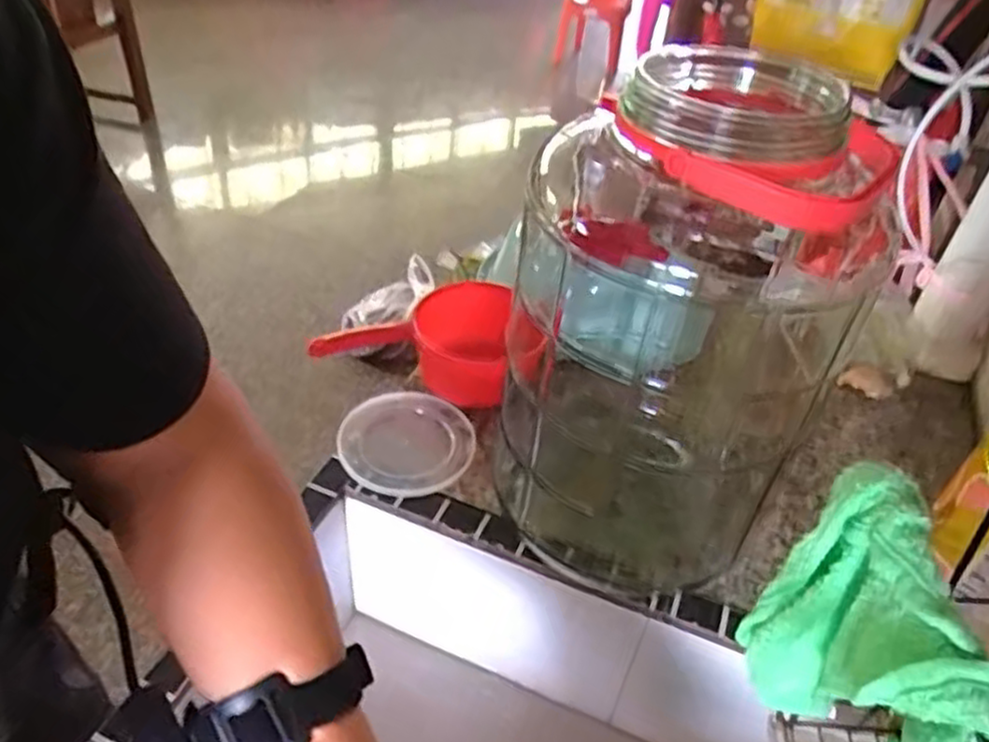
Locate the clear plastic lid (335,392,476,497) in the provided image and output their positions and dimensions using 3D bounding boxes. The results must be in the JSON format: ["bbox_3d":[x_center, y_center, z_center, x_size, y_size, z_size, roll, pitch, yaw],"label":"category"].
[{"bbox_3d":[-0.091,0.069,0.733,0.135,0.011,0.127,3,40,-3],"label":"clear plastic lid"}]

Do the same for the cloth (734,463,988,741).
[{"bbox_3d":[0.179,0.154,0.381,0.044,0.177,0.144,4,40,-2],"label":"cloth"}]

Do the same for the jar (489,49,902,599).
[{"bbox_3d":[0.148,-0.039,0.609,0.237,0.390,0.277,19,41,16],"label":"jar"}]

